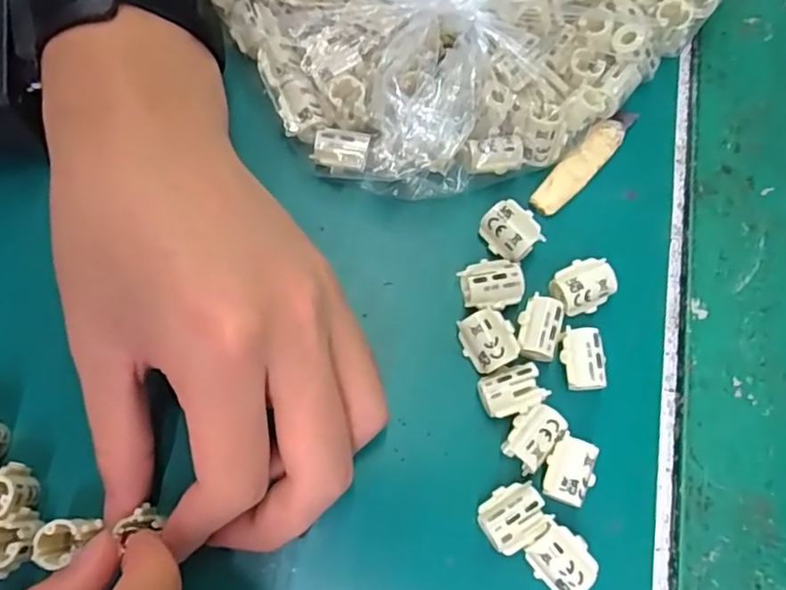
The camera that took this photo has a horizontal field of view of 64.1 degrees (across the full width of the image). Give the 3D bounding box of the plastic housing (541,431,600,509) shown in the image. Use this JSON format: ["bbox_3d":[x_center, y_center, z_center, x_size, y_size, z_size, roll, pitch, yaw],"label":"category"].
[{"bbox_3d":[0.062,0.063,0.223,0.016,0.015,0.022,20,73,5],"label":"plastic housing"}]

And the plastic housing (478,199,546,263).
[{"bbox_3d":[0.046,-0.025,0.246,0.018,0.012,0.022,-43,78,-14],"label":"plastic housing"}]

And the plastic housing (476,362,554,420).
[{"bbox_3d":[0.043,0.037,0.232,0.023,0.019,0.016,-19,73,-7],"label":"plastic housing"}]

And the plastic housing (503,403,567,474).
[{"bbox_3d":[0.049,0.051,0.227,0.016,0.016,0.023,36,75,10],"label":"plastic housing"}]

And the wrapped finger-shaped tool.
[{"bbox_3d":[0.080,-0.057,0.261,0.013,0.006,0.061,42,76,11],"label":"wrapped finger-shaped tool"}]

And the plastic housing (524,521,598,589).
[{"bbox_3d":[0.057,0.090,0.214,0.021,0.014,0.019,36,75,10],"label":"plastic housing"}]

